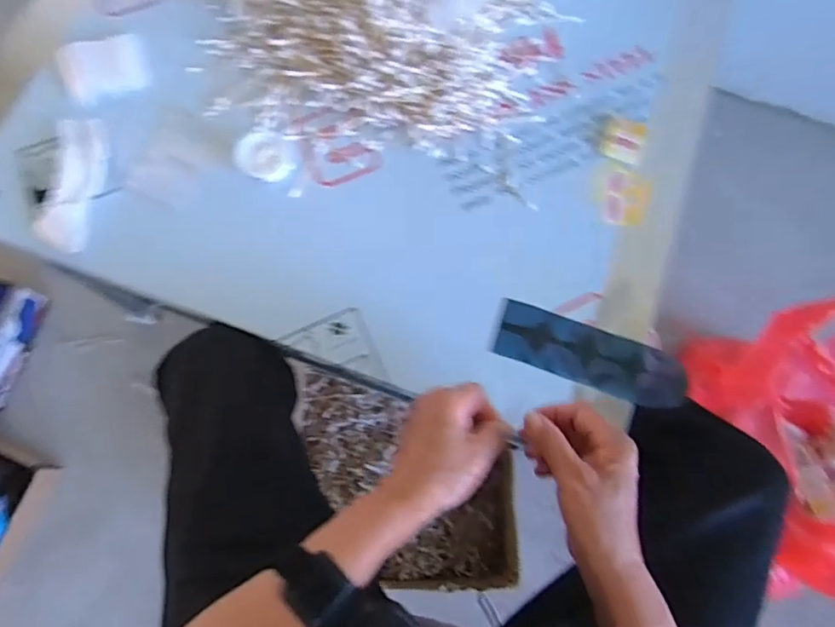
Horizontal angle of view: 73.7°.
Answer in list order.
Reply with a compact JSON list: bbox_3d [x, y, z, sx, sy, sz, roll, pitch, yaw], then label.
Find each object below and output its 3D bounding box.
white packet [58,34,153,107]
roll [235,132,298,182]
[{"bbox_3d":[-0.348,-0.275,0.620,0.087,0.010,0.077,-24,74,-8],"label":"white packet"},{"bbox_3d":[-0.161,-0.167,0.590,0.057,0.032,0.044,-18,74,-7],"label":"roll"}]

